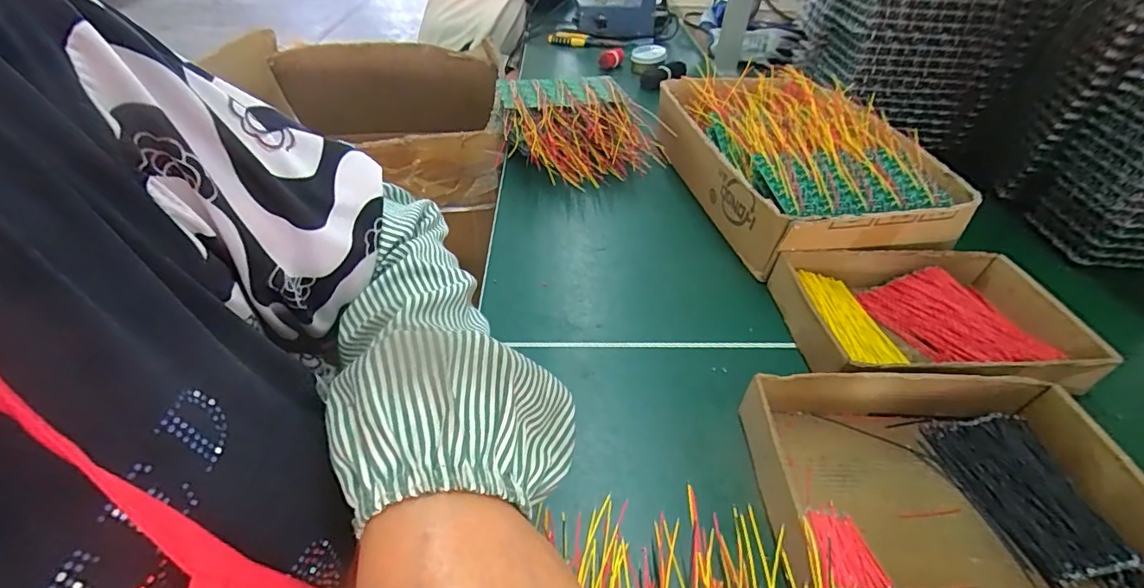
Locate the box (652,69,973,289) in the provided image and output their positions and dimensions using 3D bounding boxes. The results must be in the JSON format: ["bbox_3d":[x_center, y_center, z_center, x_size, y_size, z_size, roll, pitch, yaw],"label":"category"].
[{"bbox_3d":[0.262,-0.162,0.616,0.246,0.098,0.356,-4,41,-7],"label":"box"}]

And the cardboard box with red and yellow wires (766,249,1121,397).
[{"bbox_3d":[0.315,0.020,0.448,0.231,0.042,0.156,0,41,-3],"label":"cardboard box with red and yellow wires"}]

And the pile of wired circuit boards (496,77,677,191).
[{"bbox_3d":[-0.004,-0.233,0.707,0.187,0.085,0.214,-23,46,-26],"label":"pile of wired circuit boards"}]

